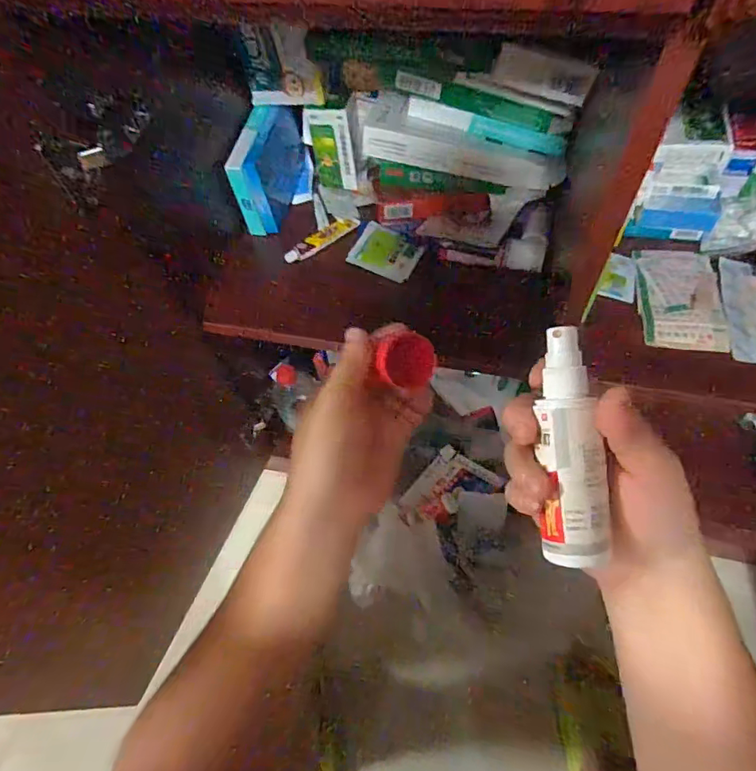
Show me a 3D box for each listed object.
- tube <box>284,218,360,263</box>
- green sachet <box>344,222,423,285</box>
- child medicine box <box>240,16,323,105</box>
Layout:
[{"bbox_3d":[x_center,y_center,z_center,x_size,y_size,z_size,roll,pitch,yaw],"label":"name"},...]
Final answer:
[{"bbox_3d":[-0.072,-0.187,0.625,0.105,0.012,0.024,-36,63,-15],"label":"tube"},{"bbox_3d":[0.008,-0.165,0.606,0.079,0.012,0.064,24,65,18],"label":"green sachet"},{"bbox_3d":[-0.108,-0.362,0.558,0.082,0.088,0.018,-2,59,4],"label":"child medicine box"}]

